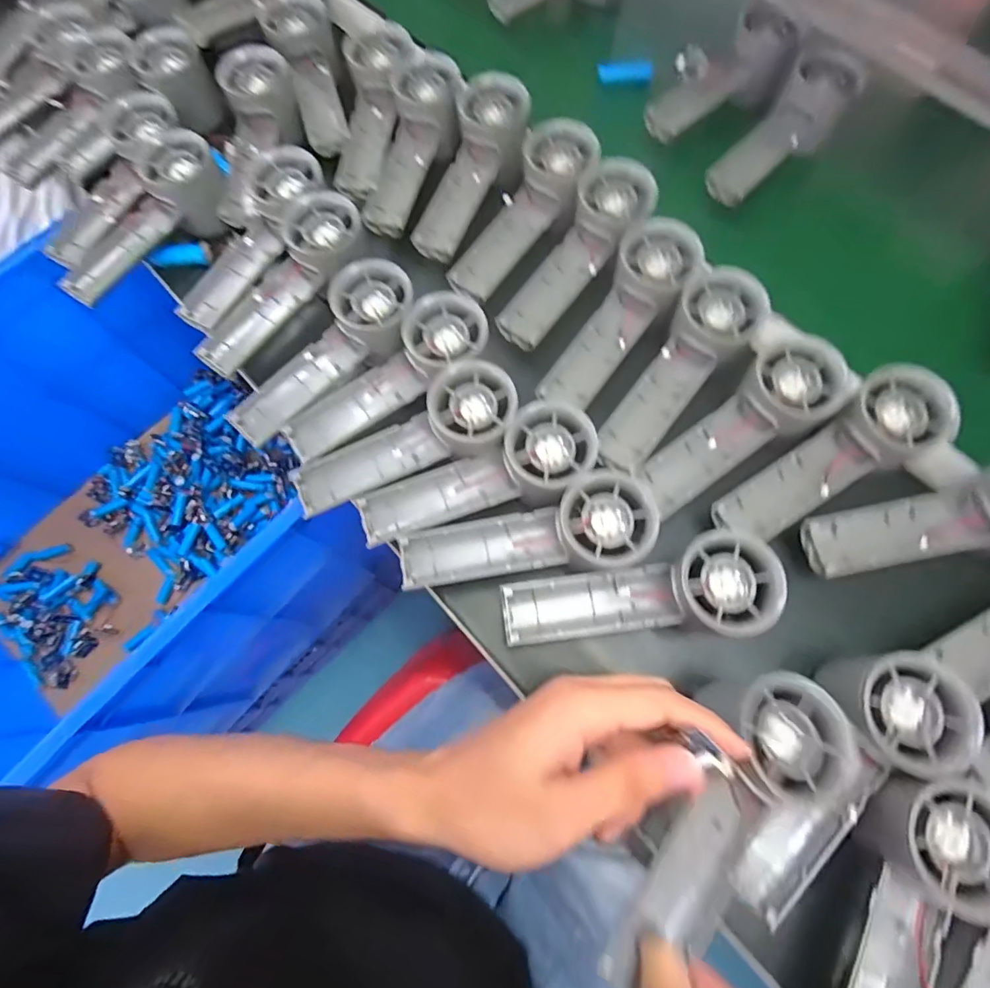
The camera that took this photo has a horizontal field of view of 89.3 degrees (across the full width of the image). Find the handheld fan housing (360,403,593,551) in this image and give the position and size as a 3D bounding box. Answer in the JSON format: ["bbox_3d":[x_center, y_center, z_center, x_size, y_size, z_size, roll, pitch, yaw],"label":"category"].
[{"bbox_3d":[-0.011,-0.008,0.332,0.157,0.033,0.055,-21,71,8],"label":"handheld fan housing"}]

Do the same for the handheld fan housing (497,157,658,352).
[{"bbox_3d":[0.062,-0.180,0.382,0.057,0.025,0.159,36,89,13],"label":"handheld fan housing"}]

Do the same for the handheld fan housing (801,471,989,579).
[{"bbox_3d":[0.280,0.019,0.318,0.161,0.034,0.056,-15,70,11],"label":"handheld fan housing"}]

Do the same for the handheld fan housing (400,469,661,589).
[{"bbox_3d":[0.020,0.027,0.316,0.158,0.028,0.054,-13,70,11],"label":"handheld fan housing"}]

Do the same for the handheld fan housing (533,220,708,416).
[{"bbox_3d":[0.089,-0.125,0.362,0.052,0.029,0.151,35,89,12],"label":"handheld fan housing"}]

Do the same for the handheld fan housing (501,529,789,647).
[{"bbox_3d":[0.087,0.064,0.308,0.162,0.037,0.058,-11,70,10],"label":"handheld fan housing"}]

